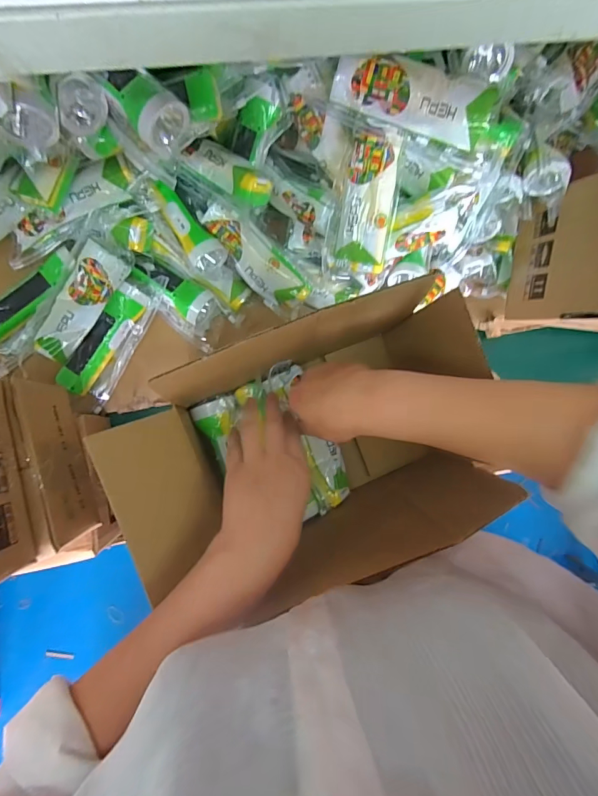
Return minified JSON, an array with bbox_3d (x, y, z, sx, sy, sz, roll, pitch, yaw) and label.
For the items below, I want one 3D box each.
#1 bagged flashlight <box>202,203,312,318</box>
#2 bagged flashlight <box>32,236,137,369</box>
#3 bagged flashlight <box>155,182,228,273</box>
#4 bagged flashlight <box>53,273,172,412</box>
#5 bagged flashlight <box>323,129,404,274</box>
[{"bbox_3d":[-0.056,-0.189,0.555,0.058,0.061,0.172,-49,117,-6],"label":"bagged flashlight"},{"bbox_3d":[-0.292,-0.127,0.548,0.057,0.035,0.175,37,99,-4],"label":"bagged flashlight"},{"bbox_3d":[-0.146,-0.227,0.550,0.050,0.051,0.123,-31,91,-7],"label":"bagged flashlight"},{"bbox_3d":[-0.261,-0.087,0.569,0.062,0.049,0.197,29,84,-4],"label":"bagged flashlight"},{"bbox_3d":[0.082,-0.234,0.500,0.073,0.044,0.157,7,116,-6],"label":"bagged flashlight"}]

